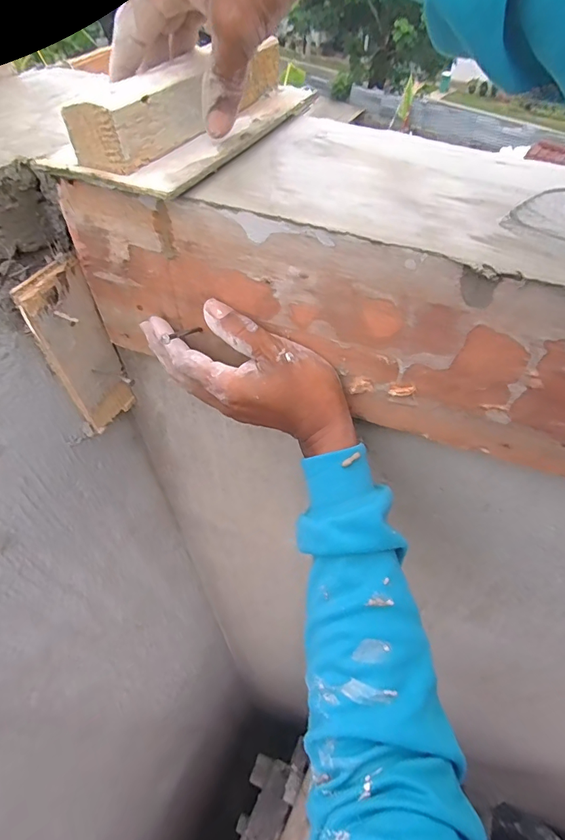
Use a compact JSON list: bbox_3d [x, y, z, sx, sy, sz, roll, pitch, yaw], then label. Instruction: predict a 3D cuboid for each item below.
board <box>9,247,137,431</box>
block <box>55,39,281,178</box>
[{"bbox_3d":[-0.174,-0.056,0.379,0.014,0.170,0.058,32,59,20],"label":"board"},{"bbox_3d":[-0.057,-0.220,0.288,0.034,0.033,0.192,26,56,17],"label":"block"}]

